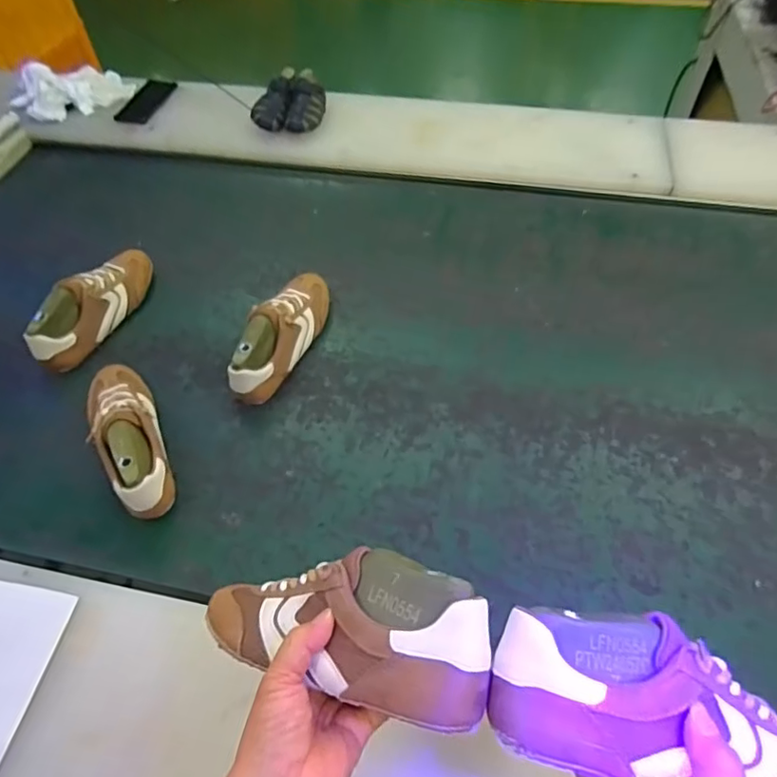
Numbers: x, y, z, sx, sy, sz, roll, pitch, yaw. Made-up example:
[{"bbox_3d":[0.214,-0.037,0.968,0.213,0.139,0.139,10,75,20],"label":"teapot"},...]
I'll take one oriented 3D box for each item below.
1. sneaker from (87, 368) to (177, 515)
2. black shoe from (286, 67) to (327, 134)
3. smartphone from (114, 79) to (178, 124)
[{"bbox_3d":[-0.344,0.054,0.723,0.082,0.084,0.242,-26,57,-17],"label":"sneaker"},{"bbox_3d":[-0.169,-0.588,1.138,0.068,0.058,0.145,8,71,7],"label":"black shoe"},{"bbox_3d":[-0.541,-0.642,1.227,0.089,0.013,0.184,8,55,9],"label":"smartphone"}]

